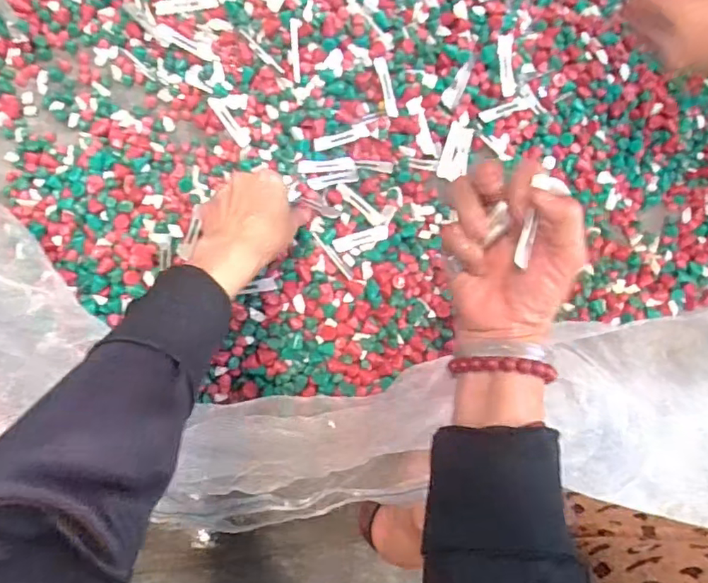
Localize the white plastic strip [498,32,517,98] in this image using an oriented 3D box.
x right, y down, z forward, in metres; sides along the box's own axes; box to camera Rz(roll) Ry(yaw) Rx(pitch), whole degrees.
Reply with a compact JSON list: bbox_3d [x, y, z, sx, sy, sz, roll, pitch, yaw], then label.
[{"bbox_3d":[0.157,-0.232,0.556,0.021,0.004,0.061,-7,95,-23],"label":"white plastic strip"}]

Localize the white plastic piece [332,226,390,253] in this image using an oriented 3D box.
[{"bbox_3d":[0.007,-0.052,0.531,0.059,0.006,0.015,-19,91,-22],"label":"white plastic piece"}]

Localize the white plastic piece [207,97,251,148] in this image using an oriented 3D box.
[{"bbox_3d":[-0.123,-0.166,0.531,0.013,0.008,0.059,-39,90,-11],"label":"white plastic piece"}]

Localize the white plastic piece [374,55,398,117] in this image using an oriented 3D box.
[{"bbox_3d":[0.033,-0.203,0.540,0.012,0.004,0.058,-21,111,-9],"label":"white plastic piece"}]

